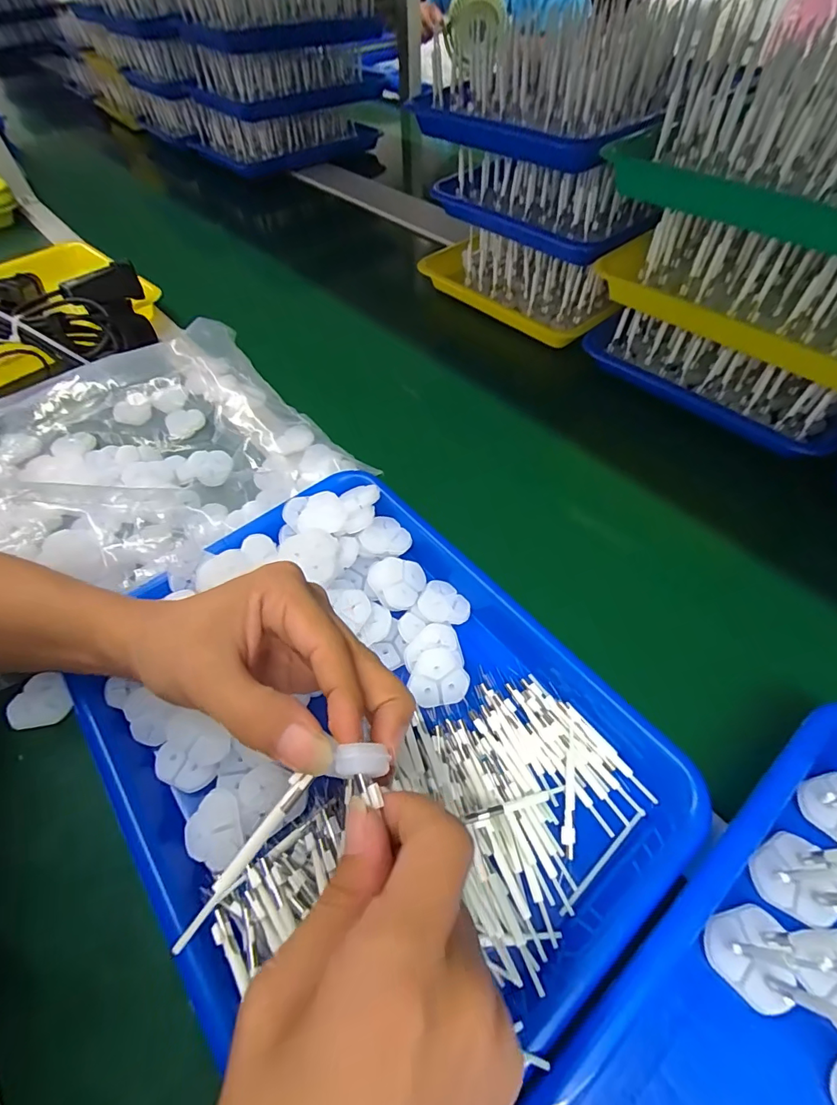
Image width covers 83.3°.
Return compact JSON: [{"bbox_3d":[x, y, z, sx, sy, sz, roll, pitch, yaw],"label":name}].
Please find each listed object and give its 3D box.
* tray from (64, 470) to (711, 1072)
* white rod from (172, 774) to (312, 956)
[{"bbox_3d":[-0.036,0.097,0.267,0.263,0.040,0.312,-36,62,-20],"label":"tray"},{"bbox_3d":[-0.060,0.105,0.162,0.006,0.004,0.058,28,55,19],"label":"white rod"}]

